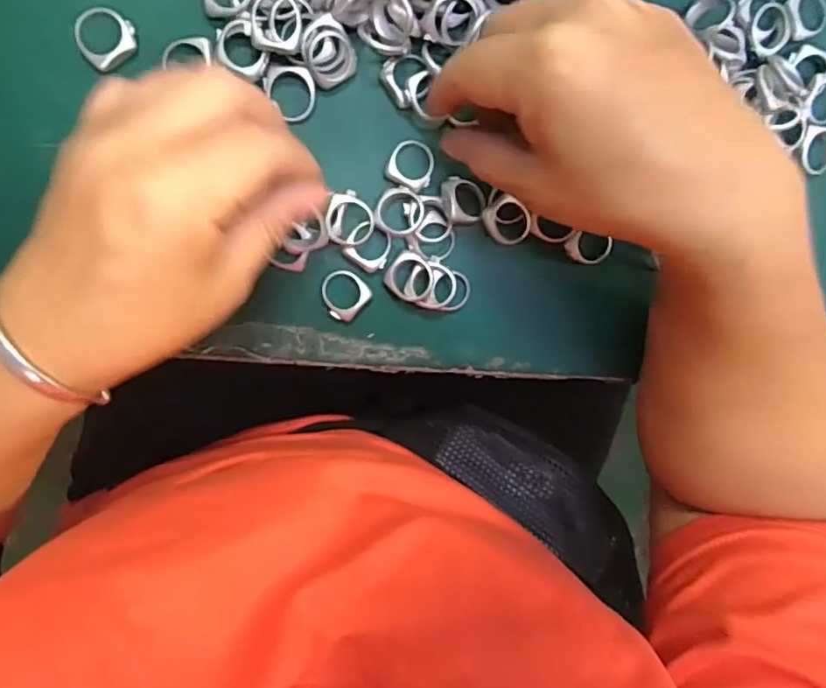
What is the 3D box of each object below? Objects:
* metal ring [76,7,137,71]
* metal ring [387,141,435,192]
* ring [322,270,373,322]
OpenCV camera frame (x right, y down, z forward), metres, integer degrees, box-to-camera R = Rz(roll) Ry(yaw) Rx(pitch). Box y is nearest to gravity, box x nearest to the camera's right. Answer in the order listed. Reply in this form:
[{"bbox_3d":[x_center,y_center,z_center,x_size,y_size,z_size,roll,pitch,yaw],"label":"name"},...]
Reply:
[{"bbox_3d":[-0.128,-0.127,0.243,0.023,0.004,0.024,-1,100,-6],"label":"metal ring"},{"bbox_3d":[0.000,-0.081,0.268,0.020,0.006,0.022,-1,100,-6],"label":"metal ring"},{"bbox_3d":[-0.033,-0.023,0.275,0.022,0.004,0.021,-1,100,-6],"label":"ring"}]

